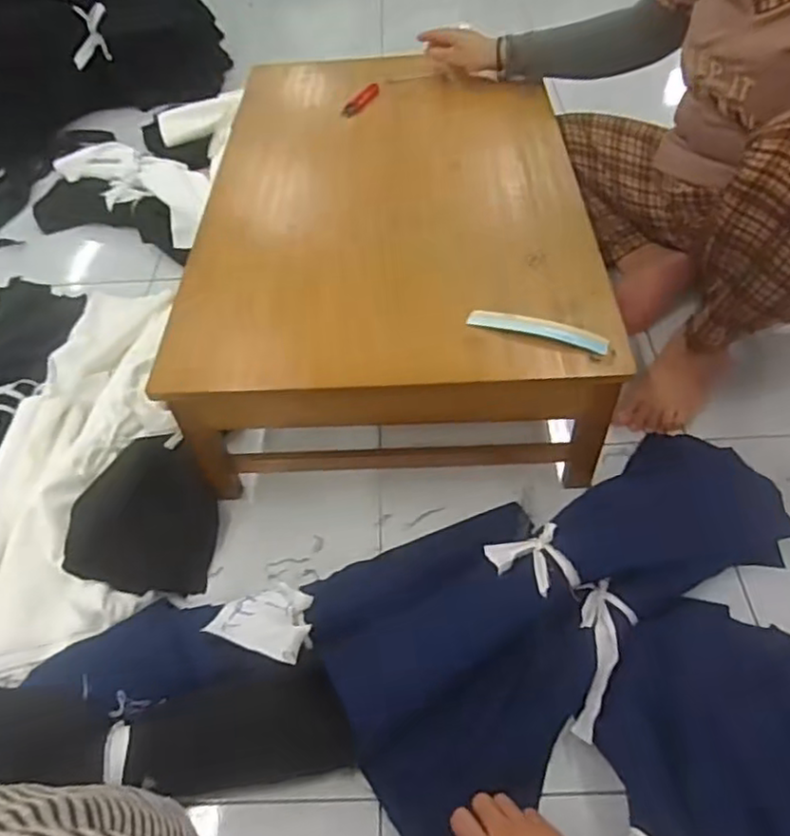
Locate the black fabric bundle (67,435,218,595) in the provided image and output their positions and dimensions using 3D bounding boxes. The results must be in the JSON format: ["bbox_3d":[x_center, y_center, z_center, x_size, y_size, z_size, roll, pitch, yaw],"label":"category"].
[{"bbox_3d":[-0.292,0.114,0.788,0.148,0.070,0.186,0,50,5],"label":"black fabric bundle"}]

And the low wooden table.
[{"bbox_3d":[-0.002,-0.248,0.958,0.486,0.216,0.714,-3,50,2],"label":"low wooden table"}]

